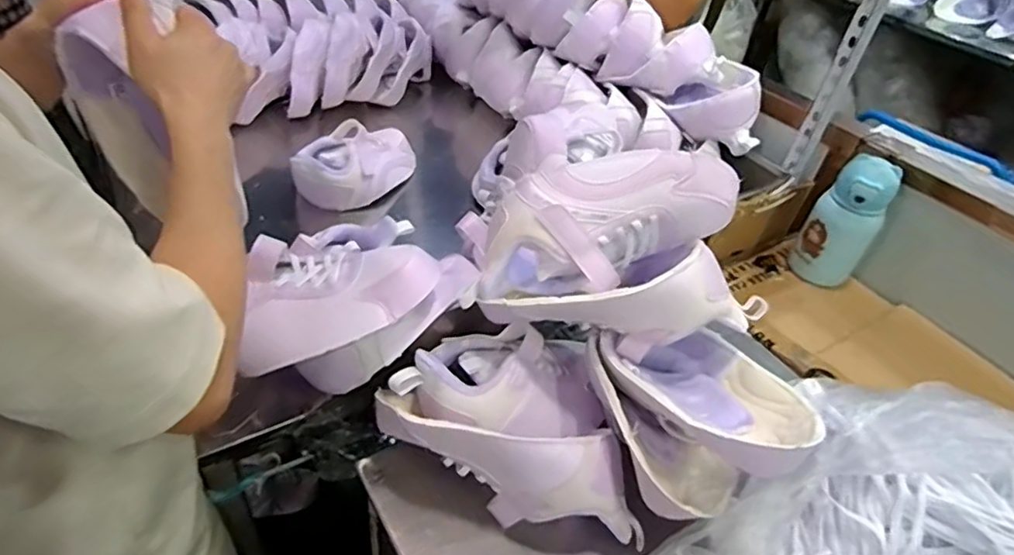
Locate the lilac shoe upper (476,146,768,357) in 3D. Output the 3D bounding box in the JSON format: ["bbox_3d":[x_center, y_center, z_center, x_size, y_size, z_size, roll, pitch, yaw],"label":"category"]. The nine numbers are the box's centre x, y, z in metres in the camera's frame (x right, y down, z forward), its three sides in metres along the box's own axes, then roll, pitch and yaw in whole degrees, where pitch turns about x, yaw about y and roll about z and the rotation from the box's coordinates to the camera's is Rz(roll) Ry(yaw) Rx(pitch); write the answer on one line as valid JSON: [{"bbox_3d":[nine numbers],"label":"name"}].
[{"bbox_3d":[0.101,-0.022,0.527,0.233,0.133,0.115,2,40,-6],"label":"lilac shoe upper"}]

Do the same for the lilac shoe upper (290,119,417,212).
[{"bbox_3d":[-0.210,-0.172,0.874,0.096,0.079,0.228,25,43,20],"label":"lilac shoe upper"}]

